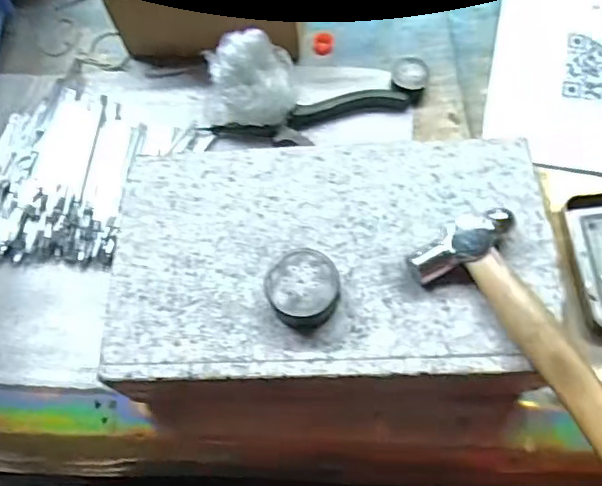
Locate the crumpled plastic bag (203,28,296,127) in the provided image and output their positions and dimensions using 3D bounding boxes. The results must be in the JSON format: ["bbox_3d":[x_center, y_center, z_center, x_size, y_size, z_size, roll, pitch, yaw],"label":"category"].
[{"bbox_3d":[-0.040,-0.117,0.431,0.072,0.052,0.053,-10,65,0],"label":"crumpled plastic bag"}]

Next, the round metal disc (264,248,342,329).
[{"bbox_3d":[0.001,0.025,0.312,0.037,0.022,0.038,-2,65,4],"label":"round metal disc"}]

